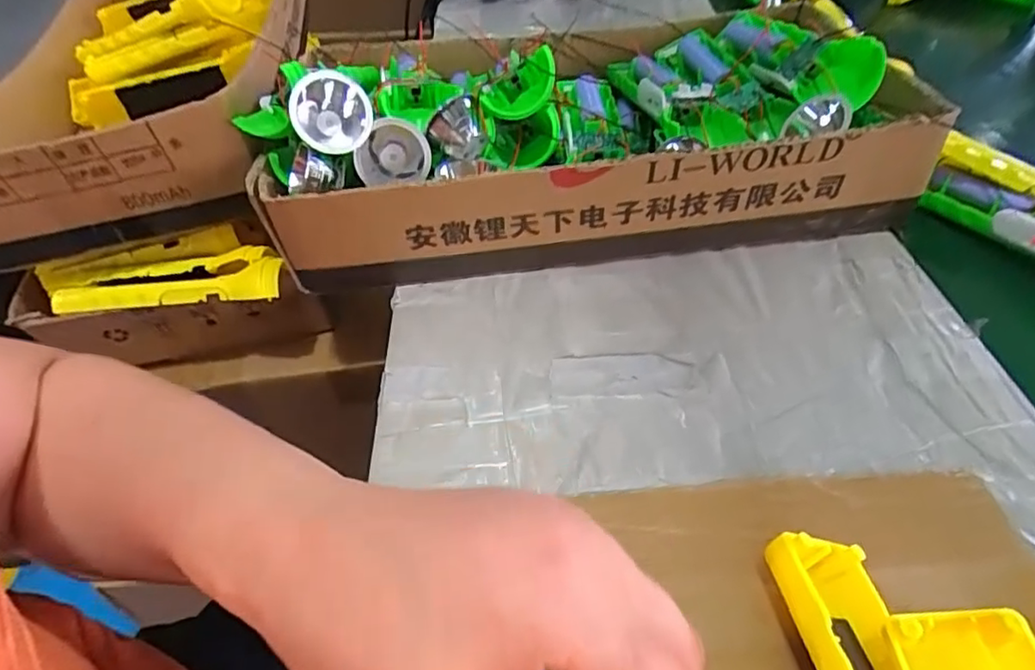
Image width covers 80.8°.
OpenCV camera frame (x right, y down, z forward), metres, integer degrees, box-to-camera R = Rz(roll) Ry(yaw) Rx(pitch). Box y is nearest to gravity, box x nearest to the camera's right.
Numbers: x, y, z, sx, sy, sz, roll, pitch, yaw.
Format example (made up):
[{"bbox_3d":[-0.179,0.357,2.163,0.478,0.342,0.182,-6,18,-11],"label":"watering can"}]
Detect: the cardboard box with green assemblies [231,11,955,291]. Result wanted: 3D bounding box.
[{"bbox_3d":[0.042,-0.155,0.447,0.418,0.106,0.231,-7,45,-2],"label":"cardboard box with green assemblies"}]

